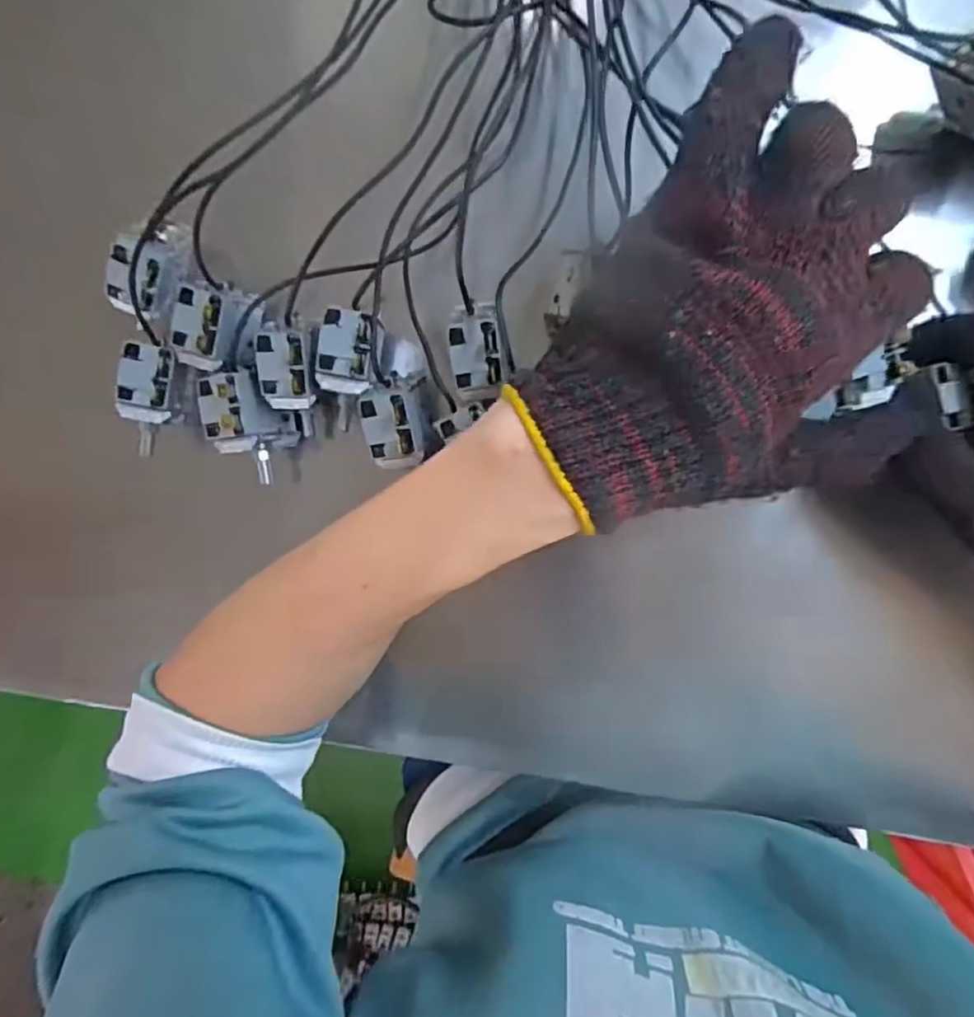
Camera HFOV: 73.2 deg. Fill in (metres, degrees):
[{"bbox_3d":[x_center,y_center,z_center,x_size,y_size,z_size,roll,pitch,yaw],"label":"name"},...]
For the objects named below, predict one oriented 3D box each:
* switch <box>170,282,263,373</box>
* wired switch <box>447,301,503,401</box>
[{"bbox_3d":[-0.130,-0.087,0.318,0.029,0.036,0.041,20,95,4],"label":"switch"},{"bbox_3d":[-0.005,-0.070,0.293,0.022,0.014,0.040,-4,93,6],"label":"wired switch"}]

